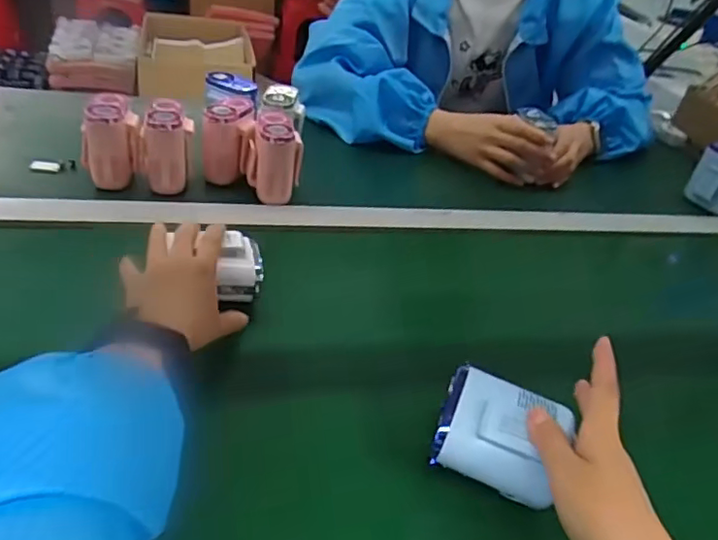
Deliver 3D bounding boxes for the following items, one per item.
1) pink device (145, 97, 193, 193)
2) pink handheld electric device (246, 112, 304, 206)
[{"bbox_3d":[-0.202,-0.131,0.609,0.052,0.081,0.060,-6,39,-17],"label":"pink device"},{"bbox_3d":[-0.094,-0.123,0.623,0.062,0.076,0.072,1,37,-9],"label":"pink handheld electric device"}]

